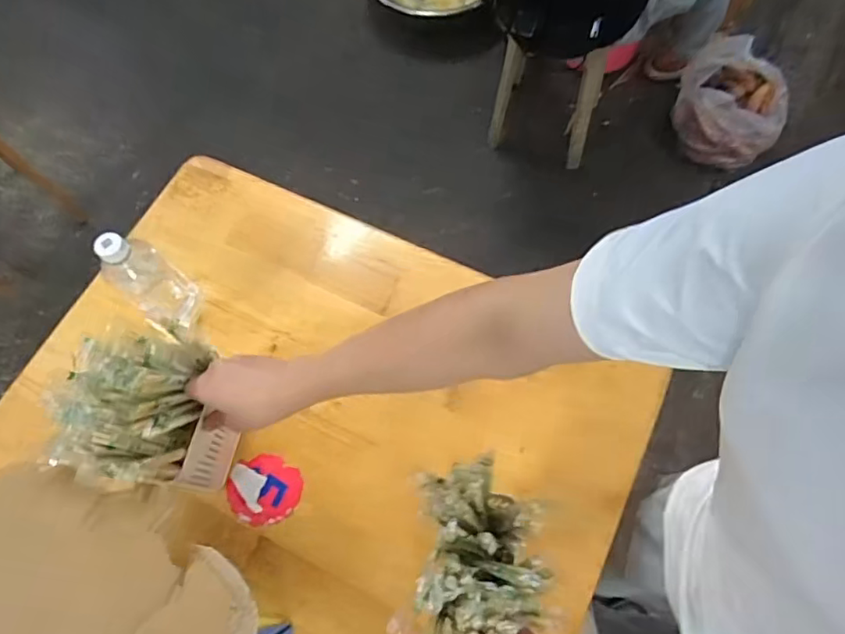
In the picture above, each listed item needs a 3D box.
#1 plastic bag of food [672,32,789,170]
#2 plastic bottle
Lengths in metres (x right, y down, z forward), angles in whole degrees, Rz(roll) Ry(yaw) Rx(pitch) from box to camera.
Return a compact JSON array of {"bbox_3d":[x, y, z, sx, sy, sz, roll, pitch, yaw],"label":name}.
[{"bbox_3d":[0.857,-0.595,1.583,0.287,0.144,0.355,23,71,11],"label":"plastic bag of food"},{"bbox_3d":[-0.328,-0.045,0.701,0.067,0.169,0.070,-1,68,2],"label":"plastic bottle"}]

